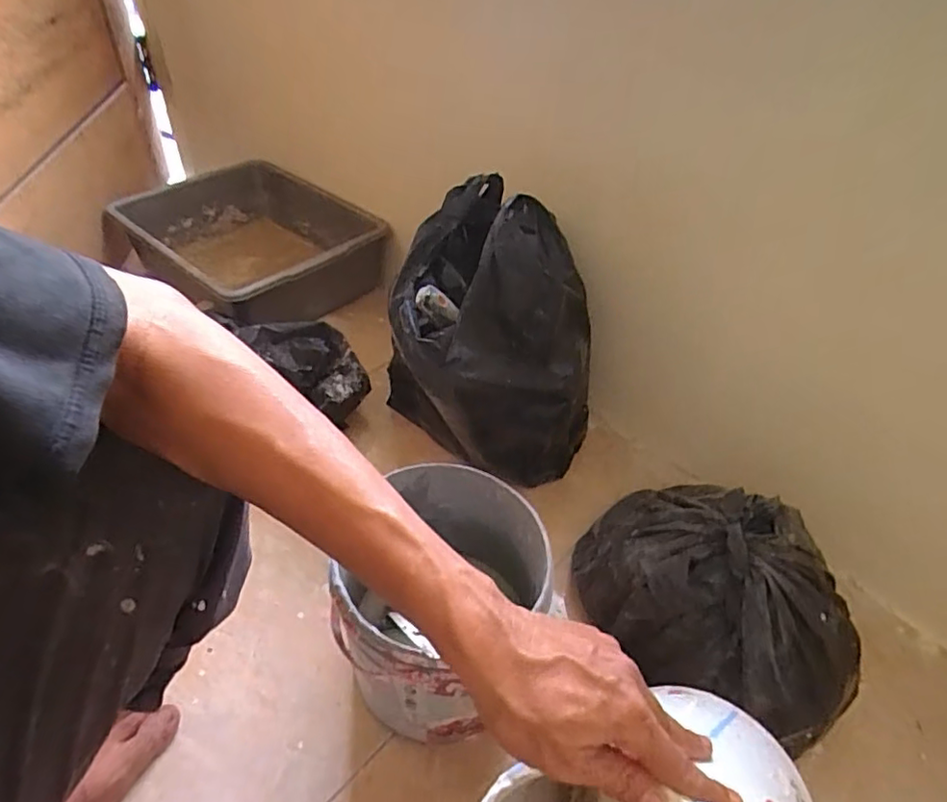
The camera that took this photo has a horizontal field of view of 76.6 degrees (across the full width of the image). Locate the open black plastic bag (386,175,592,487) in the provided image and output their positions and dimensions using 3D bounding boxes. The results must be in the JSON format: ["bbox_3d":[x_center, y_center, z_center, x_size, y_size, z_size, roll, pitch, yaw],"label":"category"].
[{"bbox_3d":[0.019,-0.069,0.700,0.219,0.315,0.212,-9,45,-12],"label":"open black plastic bag"}]

